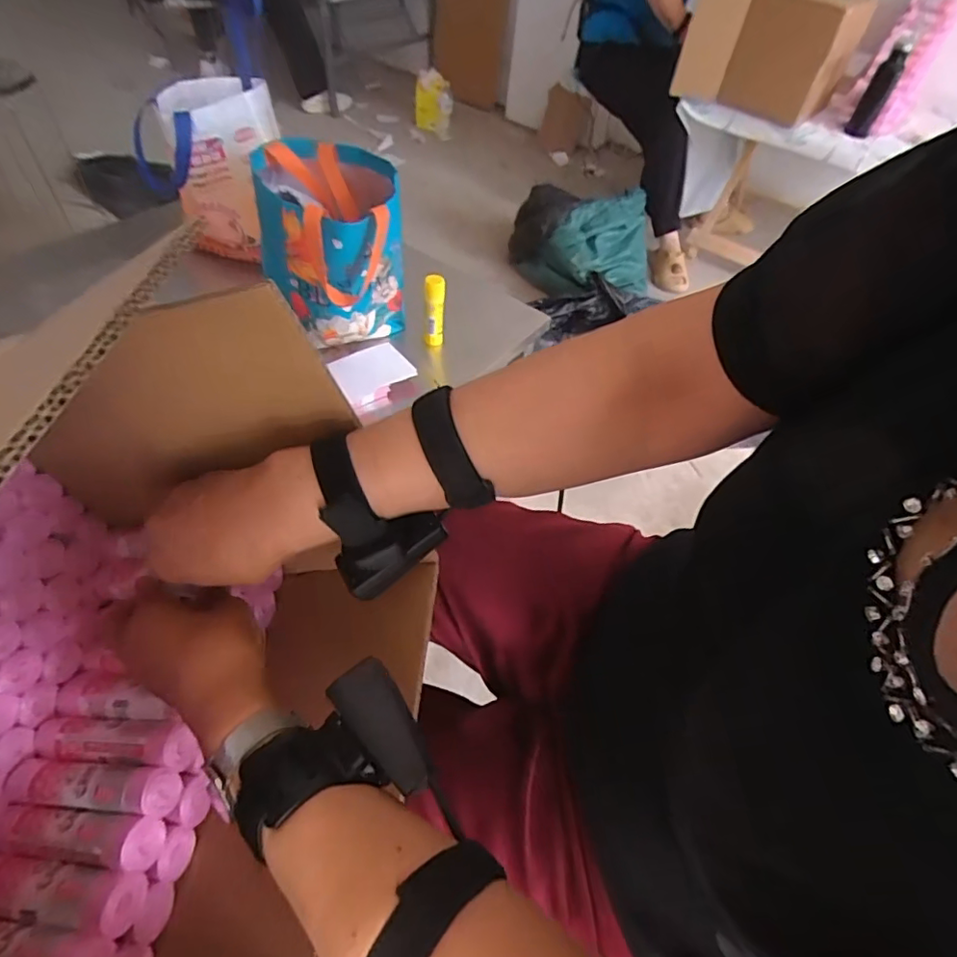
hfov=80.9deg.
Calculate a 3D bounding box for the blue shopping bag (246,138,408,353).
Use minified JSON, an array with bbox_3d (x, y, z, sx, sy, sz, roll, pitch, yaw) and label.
[{"bbox_3d":[-0.223,-0.344,0.866,0.204,0.235,0.233,-10,53,-14],"label":"blue shopping bag"}]

